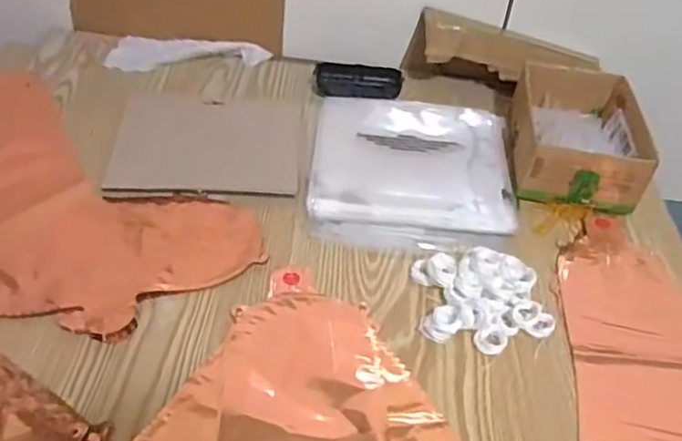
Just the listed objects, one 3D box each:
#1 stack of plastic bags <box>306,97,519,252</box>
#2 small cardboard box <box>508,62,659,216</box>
[{"bbox_3d":[0.079,-0.058,0.690,0.213,0.018,0.237,6,43,0],"label":"stack of plastic bags"},{"bbox_3d":[0.257,-0.101,0.697,0.133,0.060,0.198,8,43,2],"label":"small cardboard box"}]

